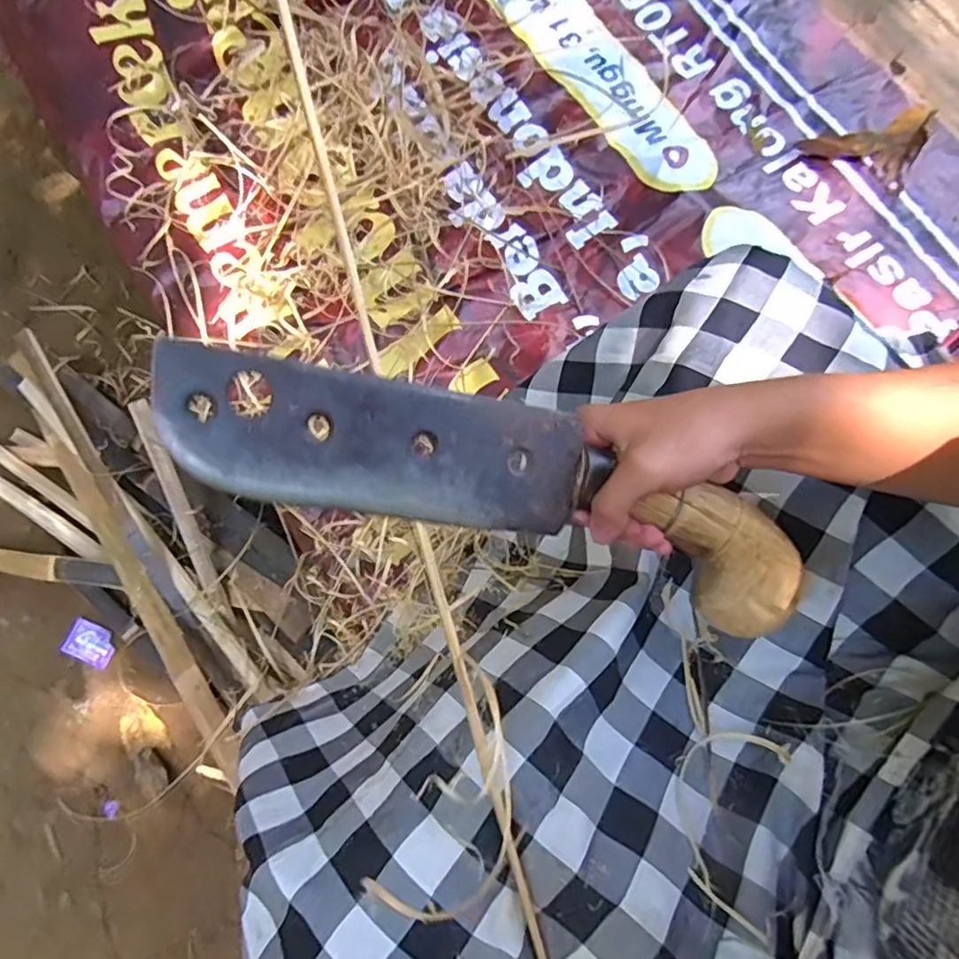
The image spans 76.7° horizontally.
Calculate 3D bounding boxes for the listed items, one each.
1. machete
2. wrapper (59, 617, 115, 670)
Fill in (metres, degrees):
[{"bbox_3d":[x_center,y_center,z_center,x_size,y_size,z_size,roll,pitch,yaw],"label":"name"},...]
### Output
[{"bbox_3d":[0.023,0.005,0.325,0.360,0.028,0.077,17,74,-15],"label":"machete"},{"bbox_3d":[-0.643,0.271,1.003,0.084,0.010,0.058,24,77,6],"label":"wrapper"}]

